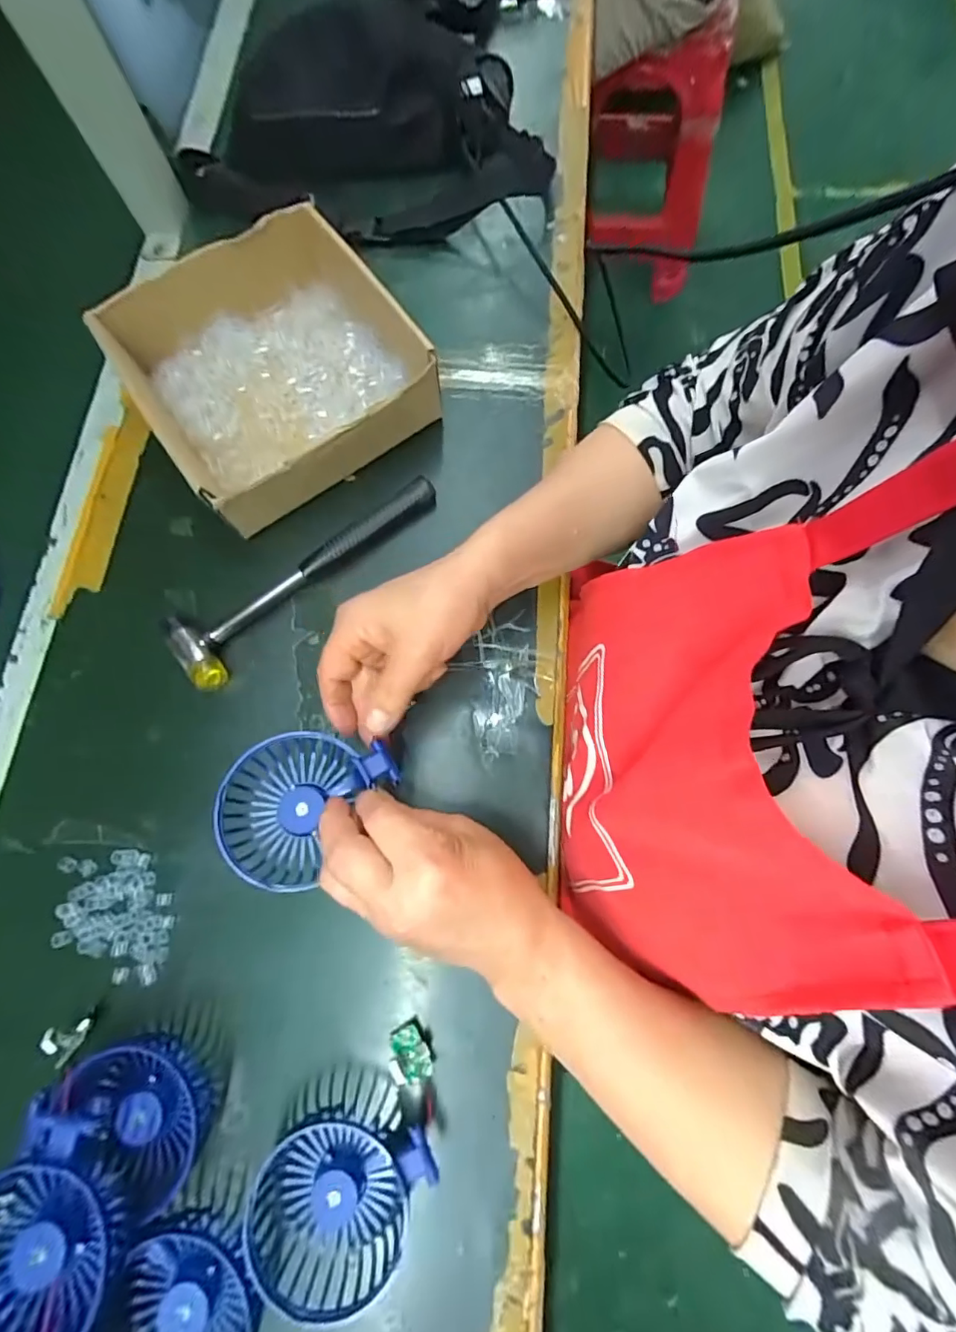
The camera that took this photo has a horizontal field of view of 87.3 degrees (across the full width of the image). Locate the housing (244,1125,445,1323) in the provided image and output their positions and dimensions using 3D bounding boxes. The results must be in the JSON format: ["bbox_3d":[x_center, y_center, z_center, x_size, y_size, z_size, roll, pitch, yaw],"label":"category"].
[{"bbox_3d":[-0.080,0.316,0.290,0.108,0.029,0.074,-5,75,-2],"label":"housing"}]

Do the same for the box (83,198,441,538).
[{"bbox_3d":[-0.167,-0.248,0.414,0.215,0.064,0.211,-39,79,-10],"label":"box"}]

